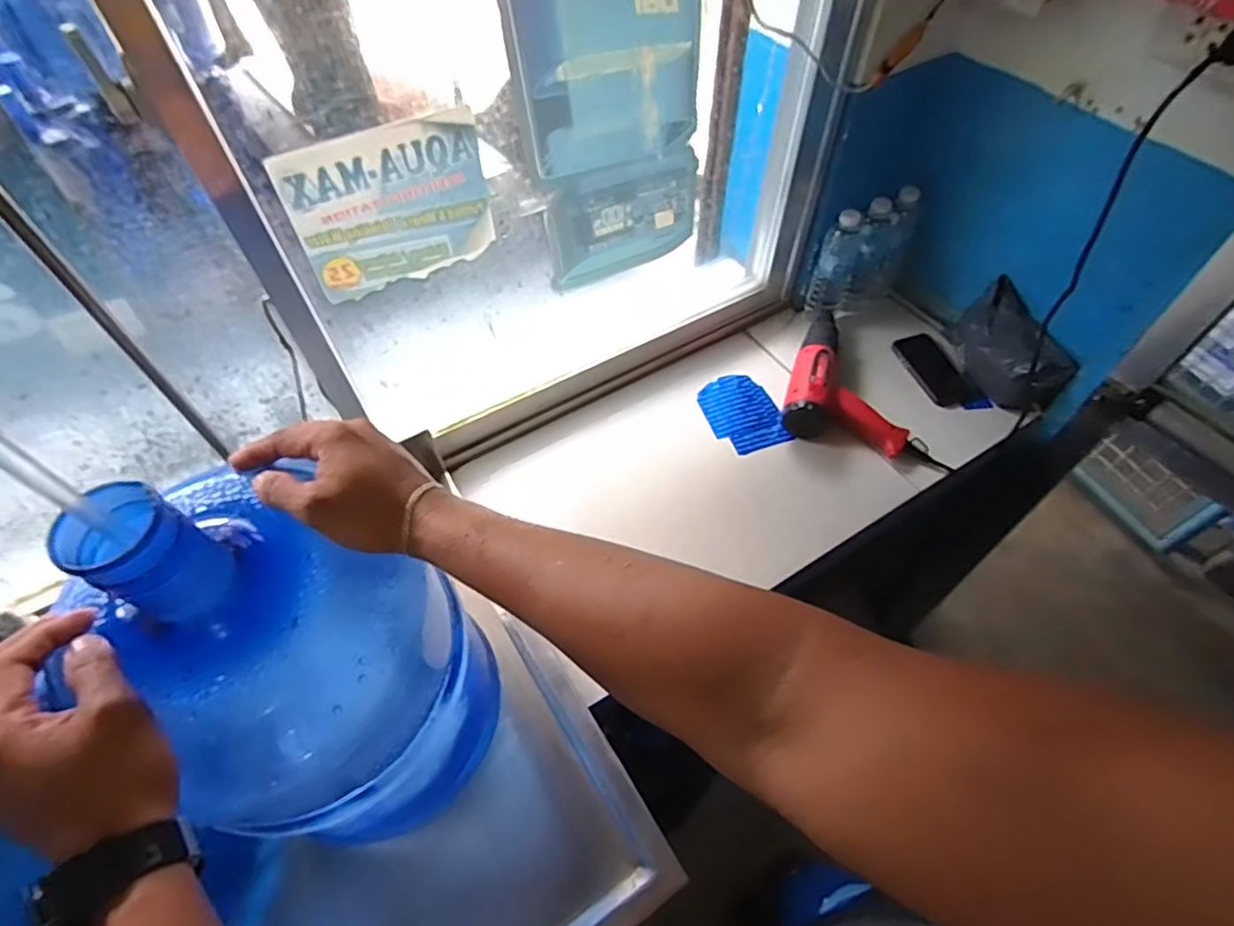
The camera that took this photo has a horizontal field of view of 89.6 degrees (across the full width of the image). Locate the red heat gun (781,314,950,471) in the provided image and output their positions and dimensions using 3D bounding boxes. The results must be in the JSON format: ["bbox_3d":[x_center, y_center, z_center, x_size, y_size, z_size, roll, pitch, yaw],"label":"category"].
[{"bbox_3d":[0.407,-0.138,1.006,0.247,0.072,0.264,13,56,9],"label":"red heat gun"}]

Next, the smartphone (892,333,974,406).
[{"bbox_3d":[0.537,-0.160,1.050,0.077,0.016,0.147,-18,56,-12],"label":"smartphone"}]

